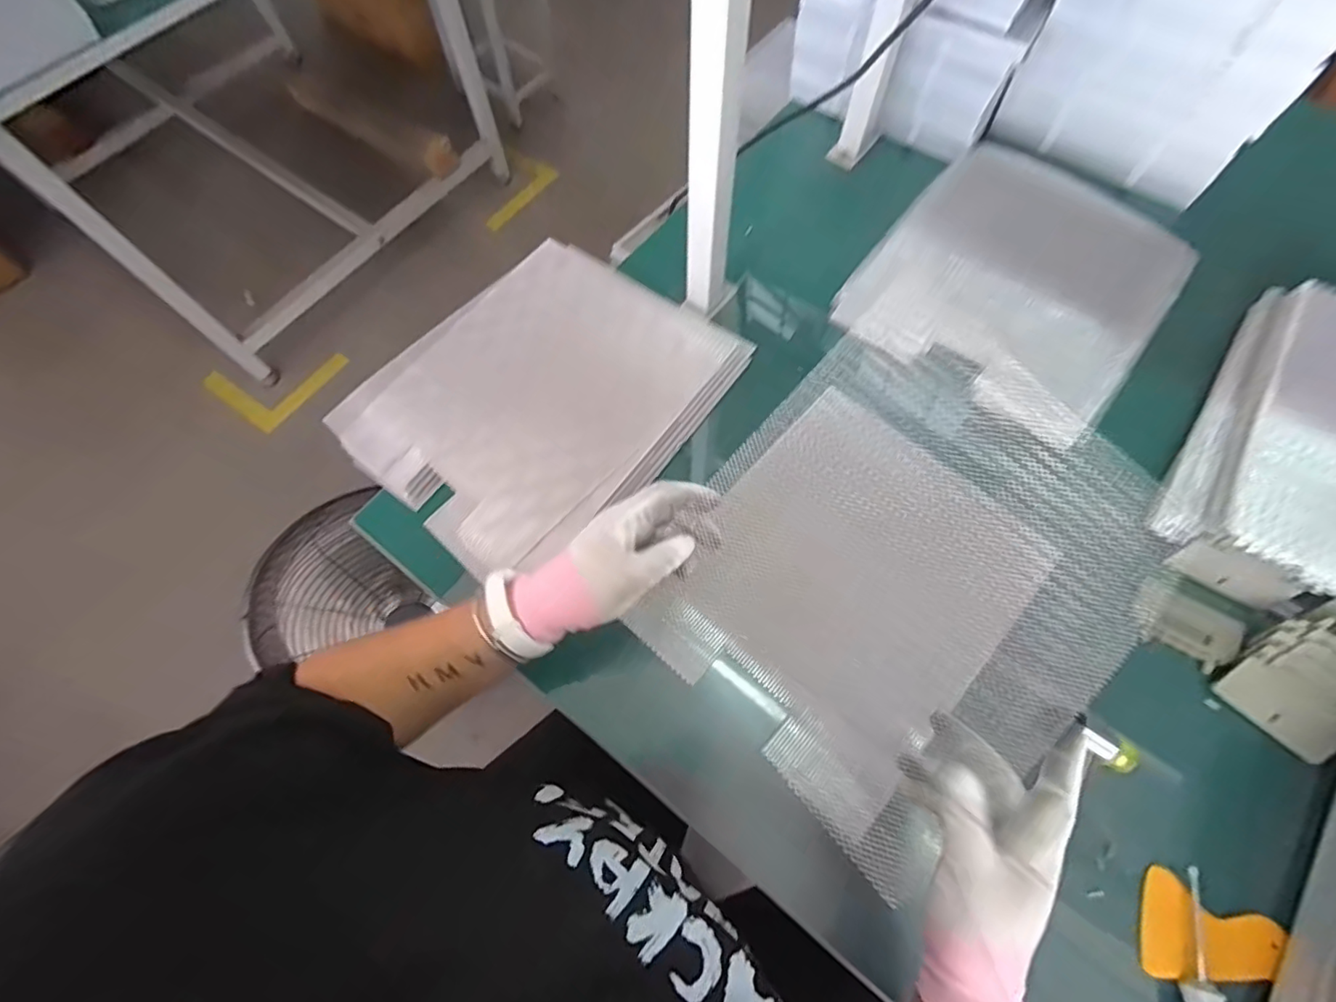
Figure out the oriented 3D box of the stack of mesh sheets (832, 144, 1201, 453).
[{"bbox_3d":[0.396,-0.253,0.640,0.283,0.031,0.350,37,72,16],"label":"stack of mesh sheets"}]

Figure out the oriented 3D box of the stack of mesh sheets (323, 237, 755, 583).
[{"bbox_3d":[-0.135,-0.118,0.617,0.305,0.024,0.364,37,72,16],"label":"stack of mesh sheets"}]

